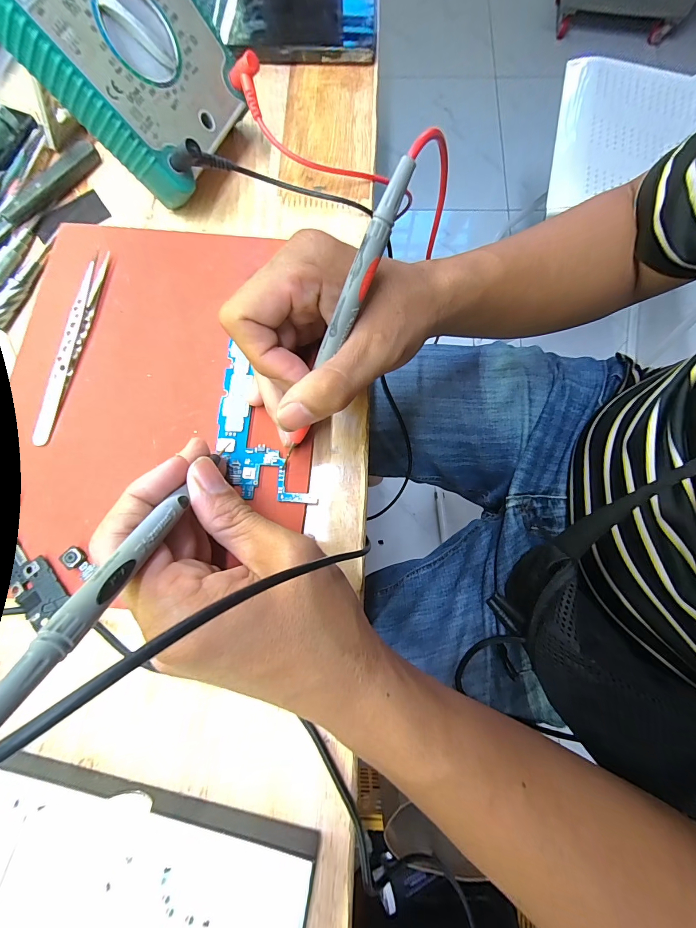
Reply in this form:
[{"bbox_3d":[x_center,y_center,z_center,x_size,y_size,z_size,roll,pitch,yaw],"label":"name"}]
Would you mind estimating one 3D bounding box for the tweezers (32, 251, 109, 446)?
[{"bbox_3d":[-0.175,-0.076,0.219,0.008,0.011,0.130,9,76,1],"label":"tweezers"}]

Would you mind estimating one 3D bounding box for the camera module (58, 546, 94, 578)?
[{"bbox_3d":[-0.149,0.053,0.191,0.018,0.004,0.010,34,78,7],"label":"camera module"}]

